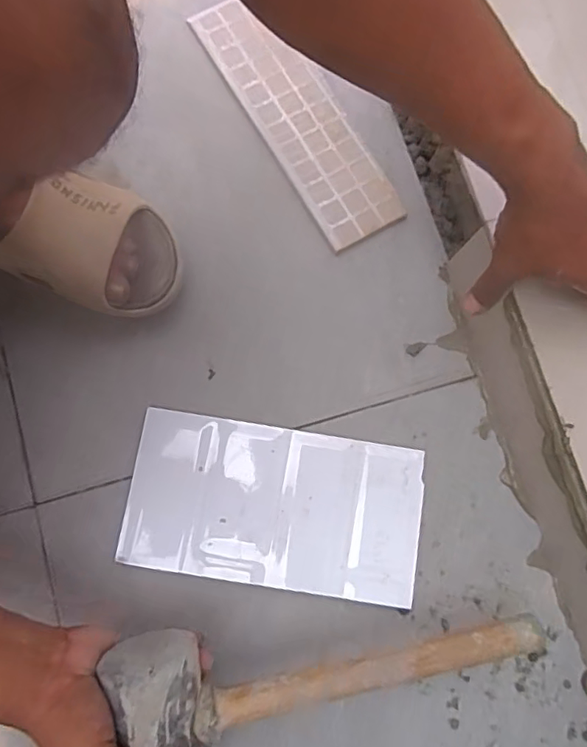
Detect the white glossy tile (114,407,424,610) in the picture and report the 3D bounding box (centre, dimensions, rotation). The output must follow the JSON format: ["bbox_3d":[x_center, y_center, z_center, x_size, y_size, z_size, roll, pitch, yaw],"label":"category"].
[{"bbox_3d":[-0.016,0.113,0.490,0.246,0.009,0.130,9,78,1],"label":"white glossy tile"}]

